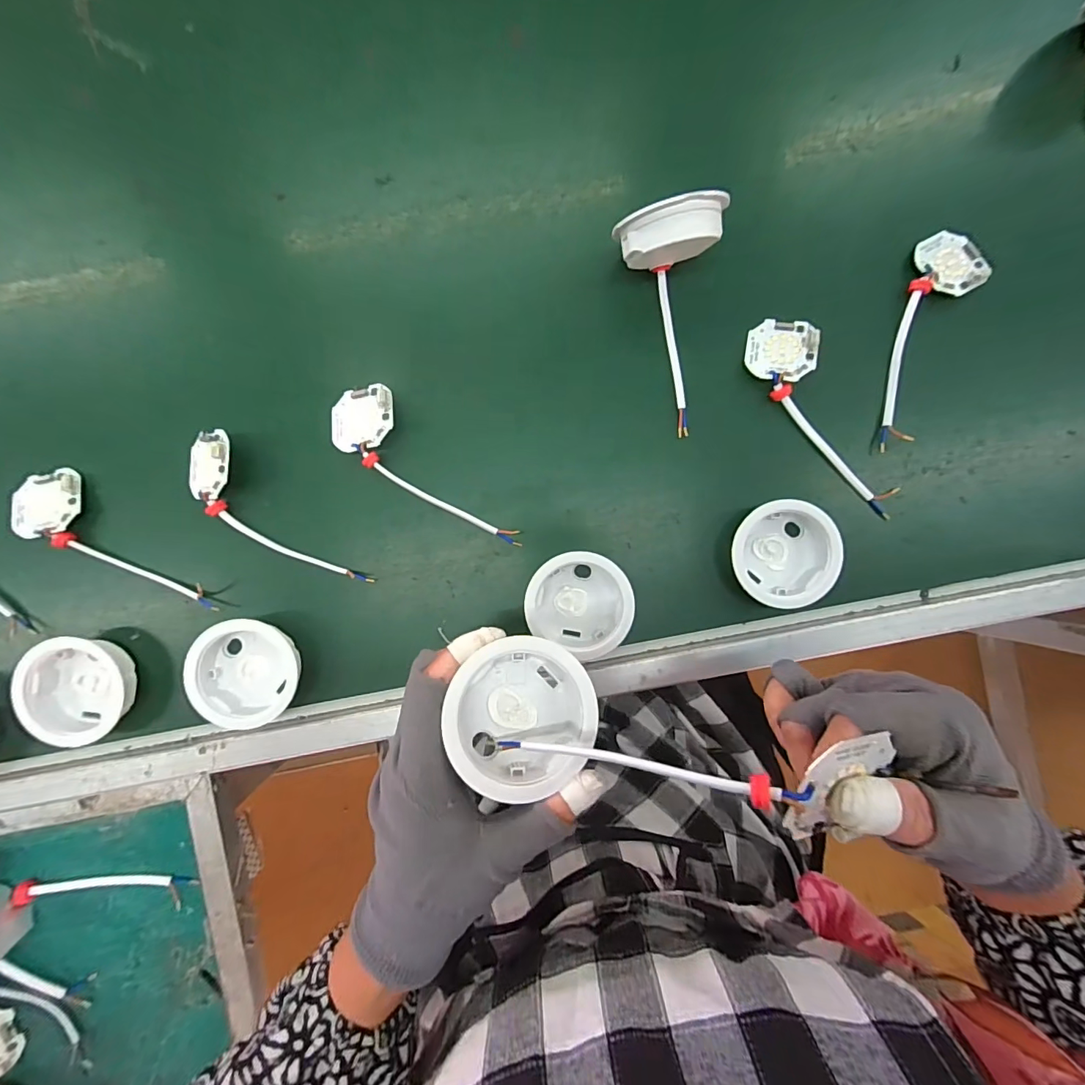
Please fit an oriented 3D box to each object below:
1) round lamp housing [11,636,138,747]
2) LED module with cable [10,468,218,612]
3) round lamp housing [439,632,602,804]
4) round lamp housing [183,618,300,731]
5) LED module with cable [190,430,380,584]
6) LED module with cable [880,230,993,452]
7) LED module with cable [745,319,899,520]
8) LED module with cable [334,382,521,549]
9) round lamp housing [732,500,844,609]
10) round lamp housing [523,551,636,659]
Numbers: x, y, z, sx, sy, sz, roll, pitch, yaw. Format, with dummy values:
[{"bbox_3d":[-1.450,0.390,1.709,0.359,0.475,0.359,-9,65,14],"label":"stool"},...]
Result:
[{"bbox_3d":[-0.322,0.102,0.332,0.063,0.021,0.070,-1,89,-1],"label":"round lamp housing"},{"bbox_3d":[-0.299,-0.007,0.340,0.160,0.014,0.051,22,89,-1],"label":"LED module with cable"},{"bbox_3d":[-0.011,0.084,0.239,0.068,0.028,0.068,3,75,-12],"label":"round lamp housing"},{"bbox_3d":[-0.203,0.089,0.332,0.067,0.024,0.070,0,89,-1],"label":"round lamp housing"},{"bbox_3d":[-0.193,-0.014,0.333,0.047,0.030,0.153,-45,90,-2],"label":"LED module with cable"},{"bbox_3d":[0.278,-0.144,0.344,0.047,0.014,0.161,15,89,-1],"label":"LED module with cable"},{"bbox_3d":[0.204,-0.092,0.341,0.047,0.016,0.160,-39,90,-2],"label":"LED module with cable"},{"bbox_3d":[-0.084,-0.052,0.340,0.161,0.016,0.051,40,88,0],"label":"LED module with cable"},{"bbox_3d":[0.167,0.007,0.337,0.070,0.024,0.072,0,89,-1],"label":"round lamp housing"},{"bbox_3d":[0.026,0.042,0.336,0.072,0.022,0.067,0,89,-1],"label":"round lamp housing"}]

